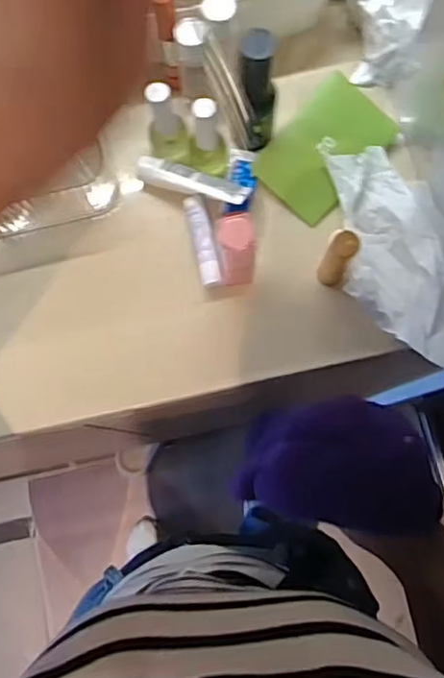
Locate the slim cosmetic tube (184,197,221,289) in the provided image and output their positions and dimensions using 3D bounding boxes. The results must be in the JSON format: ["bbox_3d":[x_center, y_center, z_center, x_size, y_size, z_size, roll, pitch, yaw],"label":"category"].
[{"bbox_3d":[-0.014,-0.075,0.451,0.016,0.014,0.070,-13,80,-2],"label":"slim cosmetic tube"}]

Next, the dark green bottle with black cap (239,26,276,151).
[{"bbox_3d":[0.025,-0.168,0.418,0.025,0.110,0.022,4,80,1],"label":"dark green bottle with black cap"}]

